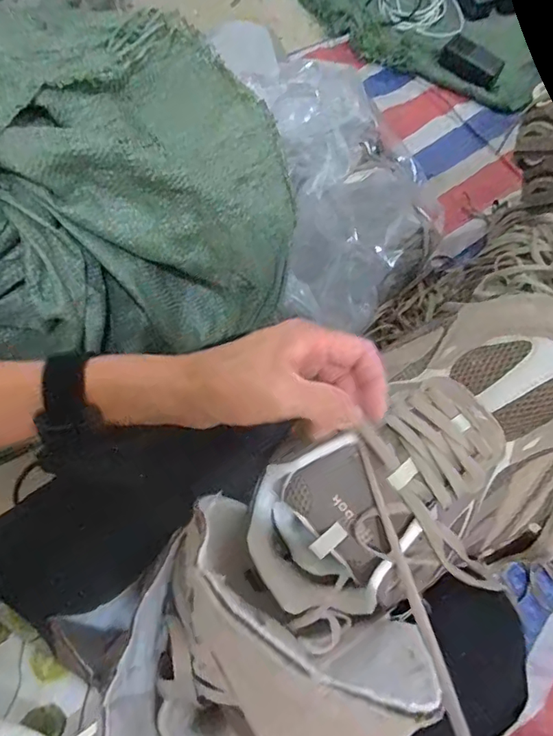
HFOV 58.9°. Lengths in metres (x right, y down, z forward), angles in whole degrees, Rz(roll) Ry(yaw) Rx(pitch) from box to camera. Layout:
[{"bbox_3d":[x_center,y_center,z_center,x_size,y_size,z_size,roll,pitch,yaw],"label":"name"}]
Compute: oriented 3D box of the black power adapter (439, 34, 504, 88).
[{"bbox_3d":[0.412,-0.655,1.039,0.135,0.035,0.058,39,72,12],"label":"black power adapter"}]

